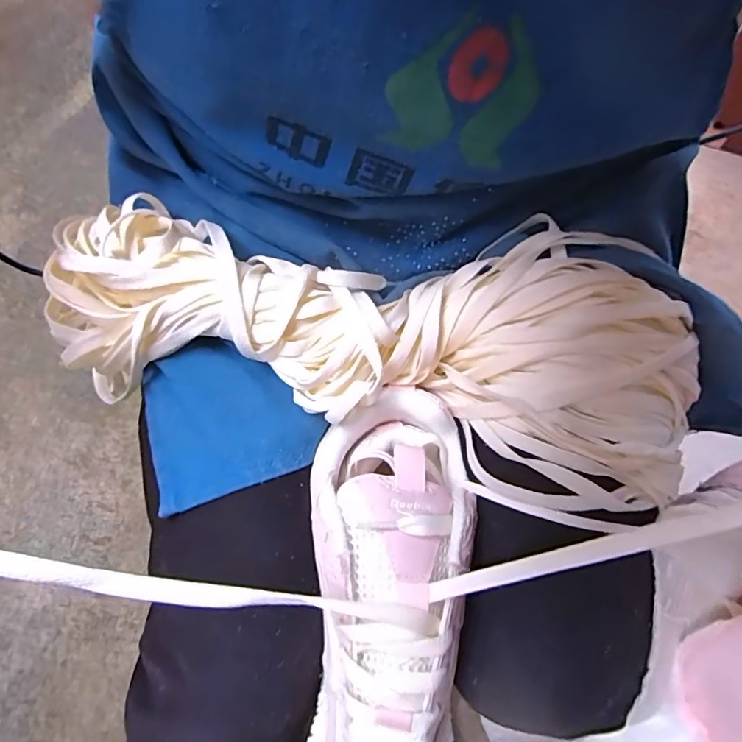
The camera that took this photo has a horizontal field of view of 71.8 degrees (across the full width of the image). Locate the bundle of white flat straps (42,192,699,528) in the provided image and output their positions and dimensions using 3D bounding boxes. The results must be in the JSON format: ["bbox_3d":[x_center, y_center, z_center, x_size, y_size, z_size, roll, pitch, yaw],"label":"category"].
[{"bbox_3d":[0.001,-0.023,0.279,0.352,0.058,0.140,15,68,5],"label":"bundle of white flat straps"}]

